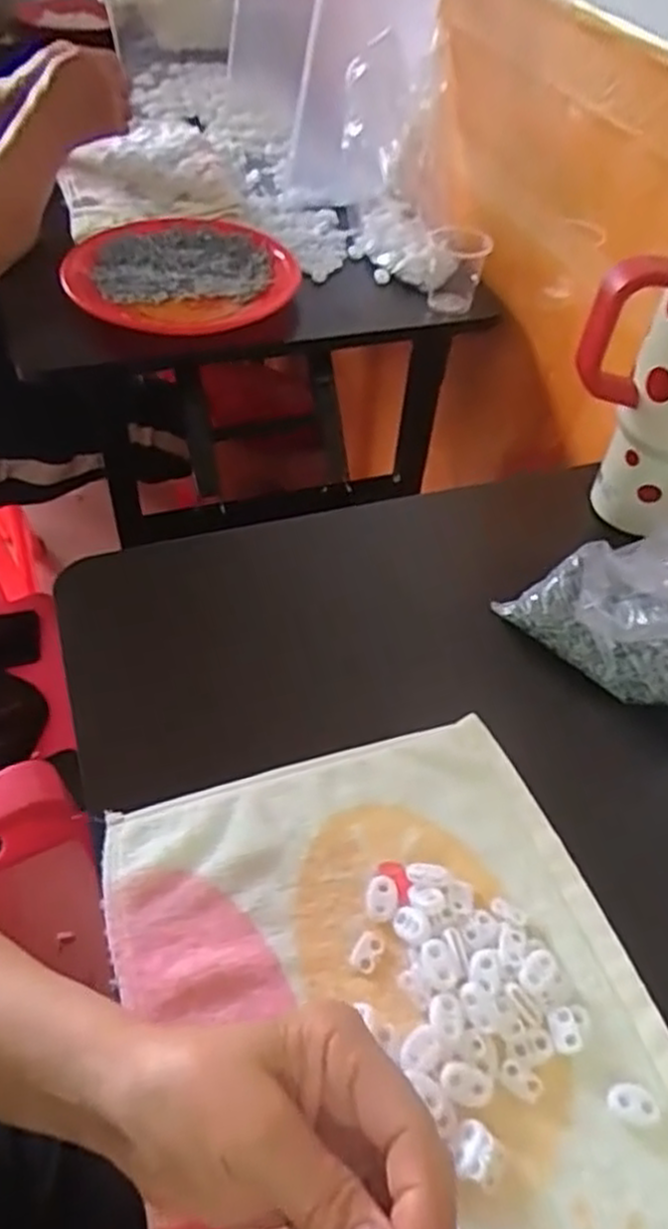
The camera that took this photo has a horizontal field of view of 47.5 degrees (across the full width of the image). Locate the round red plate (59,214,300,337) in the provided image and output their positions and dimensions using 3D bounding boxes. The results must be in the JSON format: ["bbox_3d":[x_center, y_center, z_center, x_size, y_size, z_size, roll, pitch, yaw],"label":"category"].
[{"bbox_3d":[-0.158,-0.357,0.796,0.228,0.034,0.220,0,49,-5],"label":"round red plate"}]

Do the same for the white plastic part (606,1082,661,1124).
[{"bbox_3d":[0.129,0.212,0.329,0.021,0.006,0.014,19,51,11],"label":"white plastic part"}]

